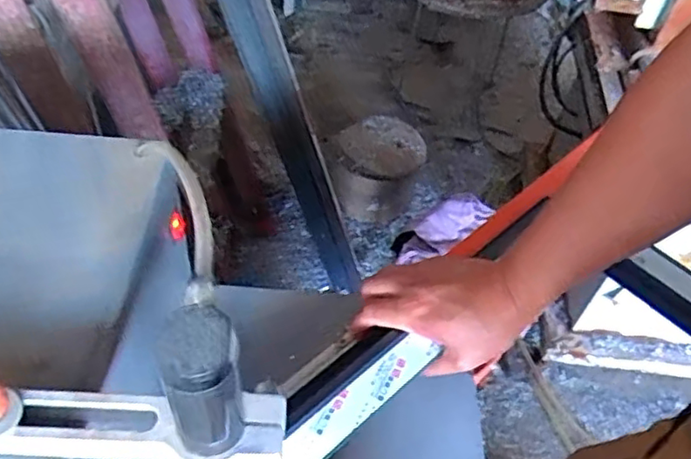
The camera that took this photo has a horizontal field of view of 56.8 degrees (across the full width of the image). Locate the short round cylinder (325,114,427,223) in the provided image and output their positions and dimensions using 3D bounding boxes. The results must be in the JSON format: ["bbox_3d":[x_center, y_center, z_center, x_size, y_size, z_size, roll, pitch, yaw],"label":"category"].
[{"bbox_3d":[0.078,-0.178,1.792,0.251,0.183,0.257,1,50,-5],"label":"short round cylinder"}]

